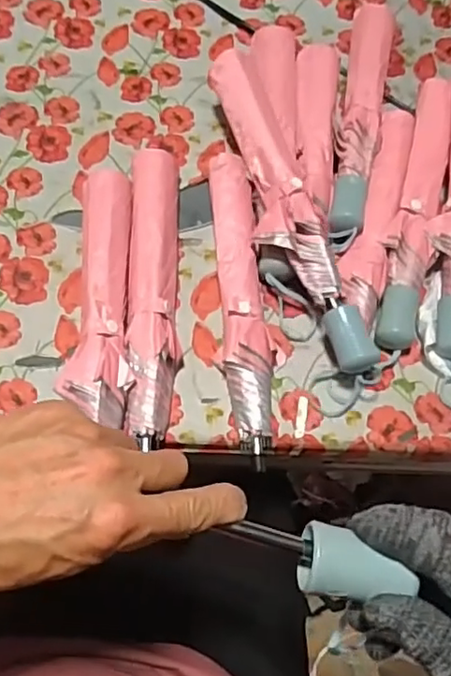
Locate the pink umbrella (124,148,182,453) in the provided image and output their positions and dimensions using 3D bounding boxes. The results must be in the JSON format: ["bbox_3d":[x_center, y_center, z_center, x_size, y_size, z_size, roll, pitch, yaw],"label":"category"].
[{"bbox_3d":[-0.070,-0.050,0.597,0.049,0.041,0.314,0,65,-4],"label":"pink umbrella"}]

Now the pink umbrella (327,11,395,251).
[{"bbox_3d":[0.157,-0.259,0.703,0.054,0.051,0.366,12,65,2],"label":"pink umbrella"}]

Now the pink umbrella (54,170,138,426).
[{"bbox_3d":[-0.121,-0.044,0.588,0.066,0.042,0.268,1,65,-4],"label":"pink umbrella"}]

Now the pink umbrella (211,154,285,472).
[{"bbox_3d":[0.018,-0.038,0.597,0.058,0.045,0.324,-4,65,-6],"label":"pink umbrella"}]

